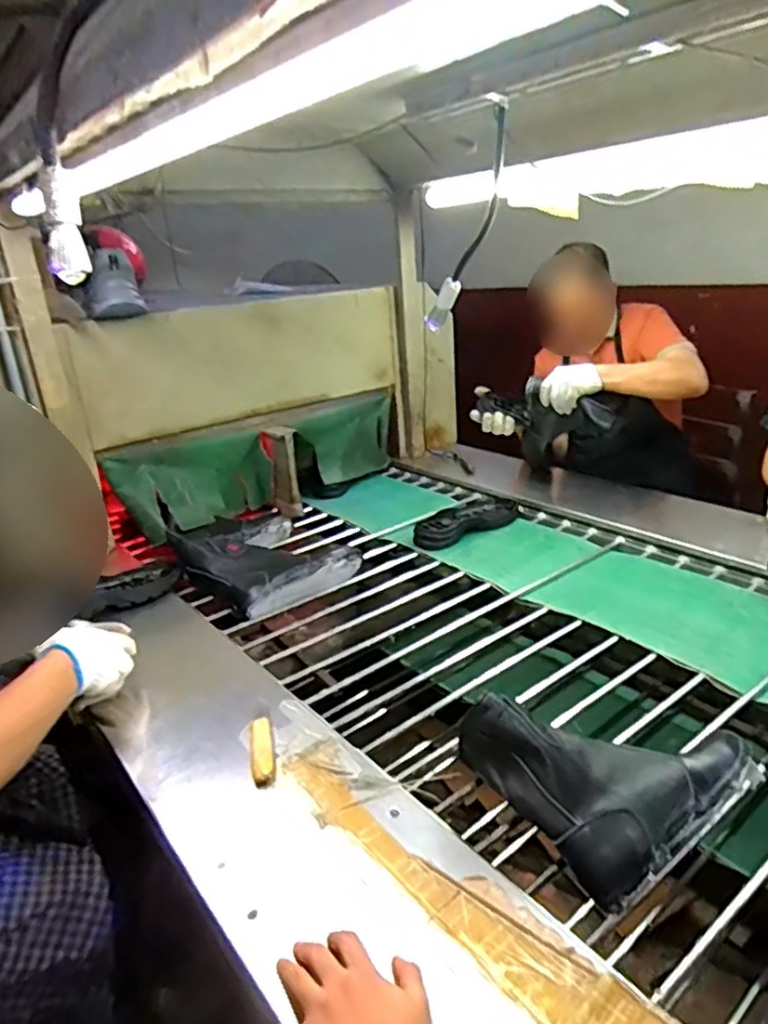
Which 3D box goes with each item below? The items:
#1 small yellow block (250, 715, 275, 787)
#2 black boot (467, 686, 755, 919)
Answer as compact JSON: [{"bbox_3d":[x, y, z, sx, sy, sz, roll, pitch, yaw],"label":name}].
[{"bbox_3d":[-0.155,0.306,0.836,0.028,0.014,0.121,-7,21,-11],"label":"small yellow block"},{"bbox_3d":[0.255,0.264,0.743,0.250,0.122,0.213,-18,25,-35],"label":"black boot"}]

